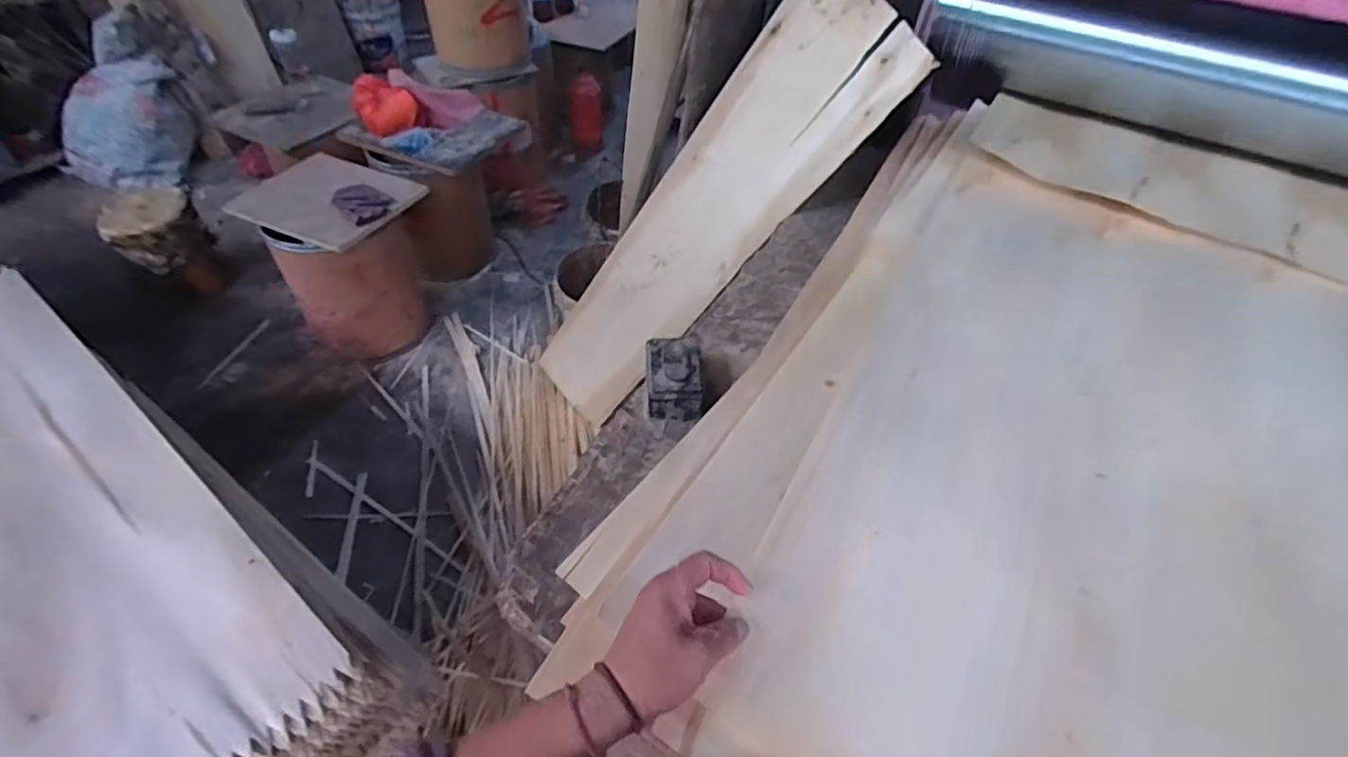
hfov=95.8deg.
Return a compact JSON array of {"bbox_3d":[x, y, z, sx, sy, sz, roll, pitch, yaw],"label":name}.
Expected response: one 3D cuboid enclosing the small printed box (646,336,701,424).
[{"bbox_3d":[0.000,-0.001,0.817,0.071,0.055,0.106,0,48,-3],"label":"small printed box"}]

